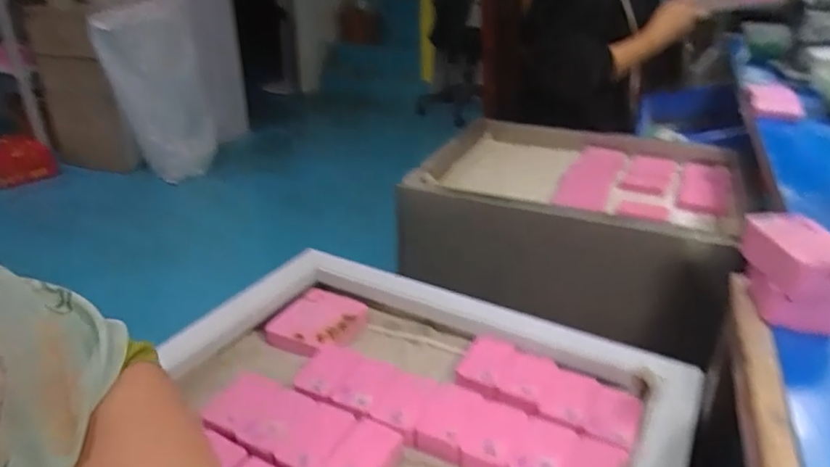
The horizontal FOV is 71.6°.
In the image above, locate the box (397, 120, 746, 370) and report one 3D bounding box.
[{"bbox_3d":[0.258,-0.024,0.989,0.472,0.203,0.383,10,30,20],"label":"box"}]

